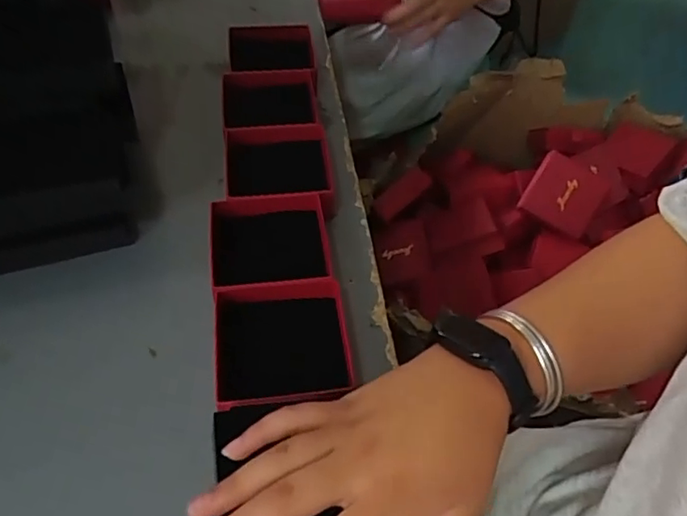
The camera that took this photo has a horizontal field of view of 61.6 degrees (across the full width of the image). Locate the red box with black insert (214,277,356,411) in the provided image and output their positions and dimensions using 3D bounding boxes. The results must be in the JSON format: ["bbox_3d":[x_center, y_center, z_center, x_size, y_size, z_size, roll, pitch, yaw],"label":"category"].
[{"bbox_3d":[-0.042,0.063,0.395,0.089,0.037,0.093,-4,51,-7],"label":"red box with black insert"}]

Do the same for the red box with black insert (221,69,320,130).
[{"bbox_3d":[-0.068,-0.139,0.549,0.091,0.039,0.087,-5,51,-8],"label":"red box with black insert"}]

